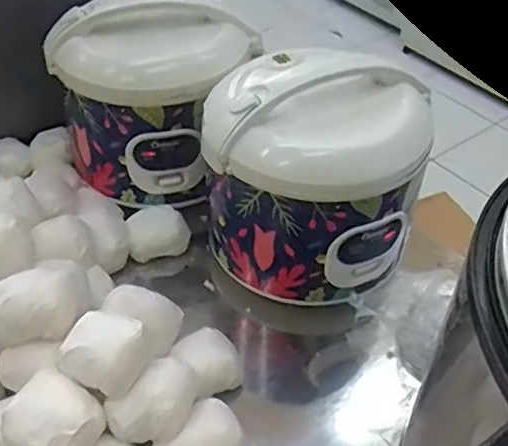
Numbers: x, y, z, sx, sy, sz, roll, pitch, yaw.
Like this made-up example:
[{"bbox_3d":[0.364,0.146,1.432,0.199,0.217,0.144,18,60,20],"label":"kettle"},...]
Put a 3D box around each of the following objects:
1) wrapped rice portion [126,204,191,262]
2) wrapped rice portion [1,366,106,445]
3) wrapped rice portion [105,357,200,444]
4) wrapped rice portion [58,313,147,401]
[{"bbox_3d":[-0.124,0.012,0.802,0.077,0.049,0.045,-14,46,-16],"label":"wrapped rice portion"},{"bbox_3d":[-0.184,0.180,0.565,0.079,0.046,0.076,1,44,-1],"label":"wrapped rice portion"},{"bbox_3d":[-0.092,0.170,0.588,0.060,0.039,0.088,33,52,29],"label":"wrapped rice portion"},{"bbox_3d":[-0.142,0.121,0.586,0.069,0.044,0.061,16,45,14],"label":"wrapped rice portion"}]

